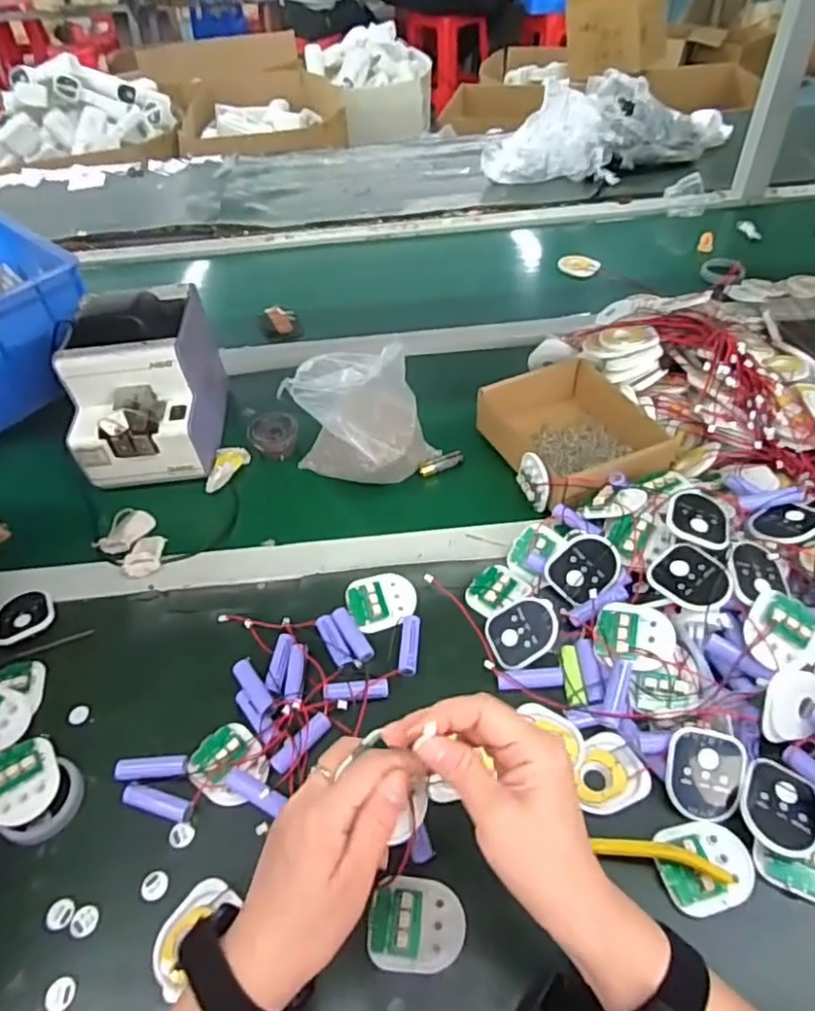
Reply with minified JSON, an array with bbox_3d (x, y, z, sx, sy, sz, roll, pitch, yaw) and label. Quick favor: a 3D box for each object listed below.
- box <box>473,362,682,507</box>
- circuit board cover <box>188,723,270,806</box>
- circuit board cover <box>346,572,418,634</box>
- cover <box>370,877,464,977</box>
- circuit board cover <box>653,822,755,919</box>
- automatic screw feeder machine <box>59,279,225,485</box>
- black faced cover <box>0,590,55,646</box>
[{"bbox_3d":[0.174,-0.073,0.670,0.144,0.049,0.176,-22,49,-15],"label":"box"},{"bbox_3d":[-0.131,0.190,0.477,0.058,0.007,0.051,34,58,30],"label":"circuit board cover"},{"bbox_3d":[-0.021,0.083,0.561,0.059,0.011,0.052,-18,49,-13],"label":"circuit board cover"},{"bbox_3d":[0.006,0.258,0.399,0.057,0.009,0.049,0,47,4],"label":"cover"},{"bbox_3d":[0.191,0.228,0.411,0.057,0.008,0.051,-10,47,-5],"label":"circuit board cover"},{"bbox_3d":[-0.281,-0.134,0.692,0.130,0.148,0.181,-6,47,-2],"label":"automatic screw feeder machine"},{"bbox_3d":[-0.345,0.098,0.577,0.051,0.013,0.044,-34,54,-25],"label":"black faced cover"}]

